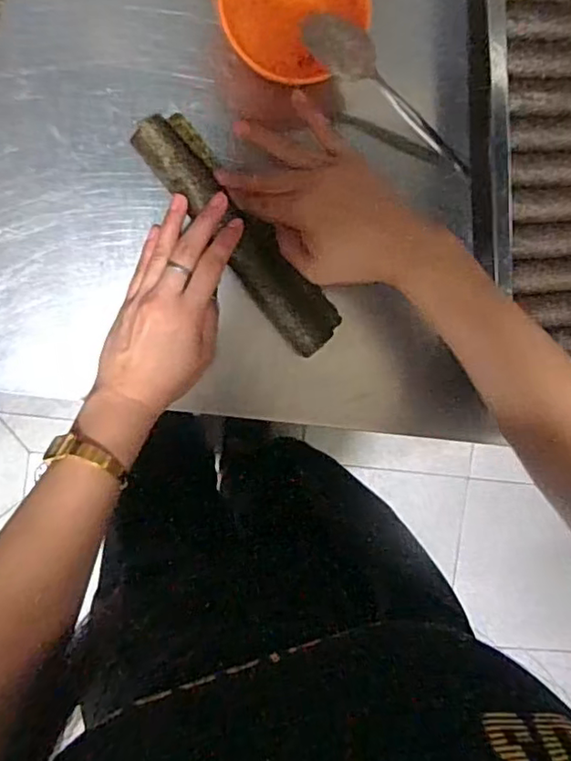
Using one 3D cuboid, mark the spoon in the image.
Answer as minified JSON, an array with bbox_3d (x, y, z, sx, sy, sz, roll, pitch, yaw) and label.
[{"bbox_3d":[0.082,-0.210,0.449,0.176,0.015,0.030,27,92,-34],"label":"spoon"}]

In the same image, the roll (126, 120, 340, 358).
[{"bbox_3d":[-0.033,-0.110,0.446,0.044,0.025,0.202,-38,95,-2],"label":"roll"}]

